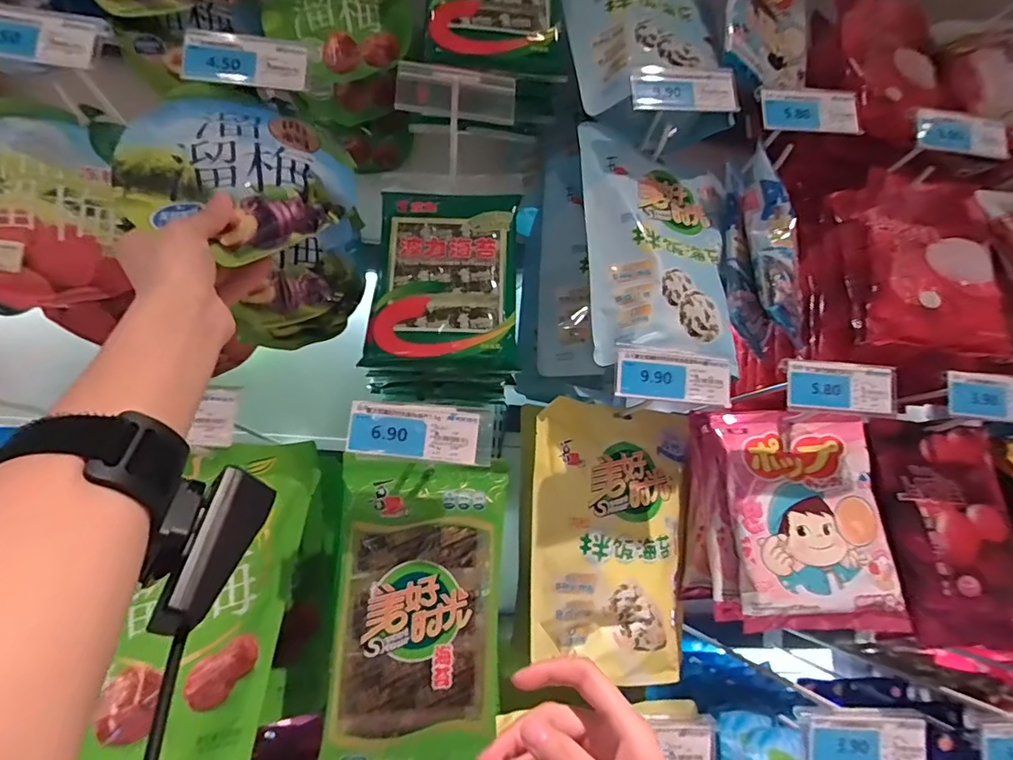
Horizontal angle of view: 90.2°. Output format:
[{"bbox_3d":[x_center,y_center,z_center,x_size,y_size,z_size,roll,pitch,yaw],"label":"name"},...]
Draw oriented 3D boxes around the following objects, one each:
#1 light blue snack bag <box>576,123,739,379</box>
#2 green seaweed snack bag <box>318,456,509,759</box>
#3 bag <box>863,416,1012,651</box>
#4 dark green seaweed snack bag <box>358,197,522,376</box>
[{"bbox_3d":[0.146,-0.128,0.480,0.147,0.245,0.031,2,-23,-17],"label":"light blue snack bag"},{"bbox_3d":[-0.069,0.188,0.410,0.136,0.237,0.035,7,-11,-14],"label":"green seaweed snack bag"},{"bbox_3d":[0.427,0.139,0.477,0.164,0.203,0.024,4,-21,-10],"label":"bag"},{"bbox_3d":[-0.058,-0.101,0.493,0.142,0.181,0.028,4,-10,2],"label":"dark green seaweed snack bag"}]

